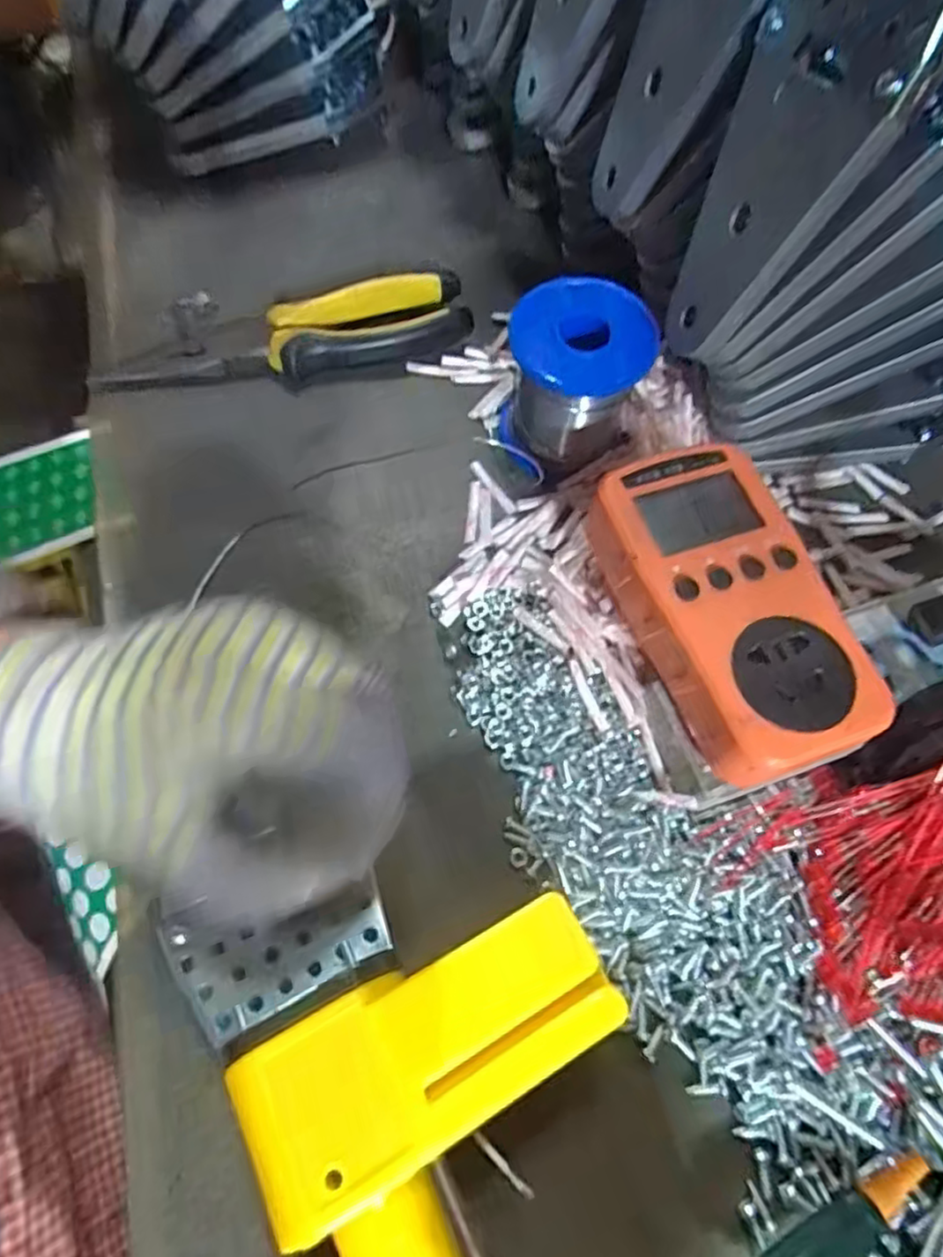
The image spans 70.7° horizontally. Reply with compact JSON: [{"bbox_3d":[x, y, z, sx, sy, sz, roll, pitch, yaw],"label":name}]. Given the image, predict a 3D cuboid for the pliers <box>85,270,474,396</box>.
[{"bbox_3d":[-0.094,-0.155,0.340,0.181,0.018,0.060,-6,67,-1],"label":"pliers"}]

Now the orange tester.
[{"bbox_3d":[0.092,-0.009,0.240,0.067,0.026,0.121,-19,68,-11],"label":"orange tester"}]

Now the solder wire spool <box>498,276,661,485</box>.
[{"bbox_3d":[0.046,-0.112,0.302,0.061,0.058,0.059,-1,67,1],"label":"solder wire spool"}]

